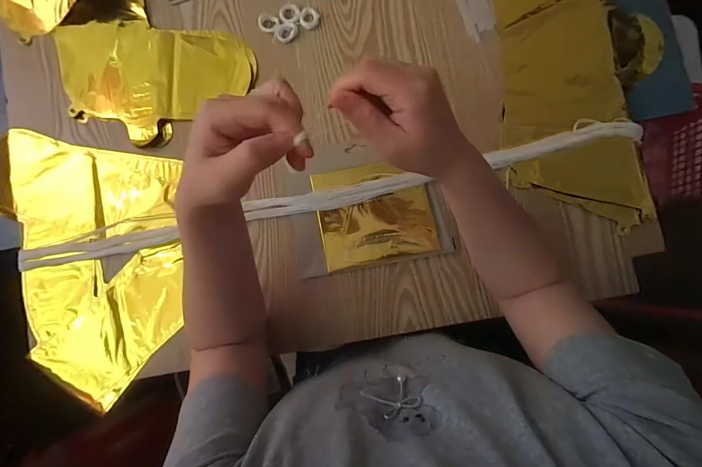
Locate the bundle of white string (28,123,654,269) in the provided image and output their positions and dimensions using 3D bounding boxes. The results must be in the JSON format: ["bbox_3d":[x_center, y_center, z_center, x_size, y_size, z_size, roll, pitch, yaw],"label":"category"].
[{"bbox_3d":[-0.039,-0.047,0.453,0.779,0.019,0.034,-12,85,1],"label":"bundle of white string"}]

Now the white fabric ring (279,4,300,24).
[{"bbox_3d":[-0.081,-0.290,0.480,0.027,0.004,0.027,0,85,2],"label":"white fabric ring"}]

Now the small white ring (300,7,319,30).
[{"bbox_3d":[-0.055,-0.284,0.480,0.024,0.006,0.026,0,85,2],"label":"small white ring"}]

